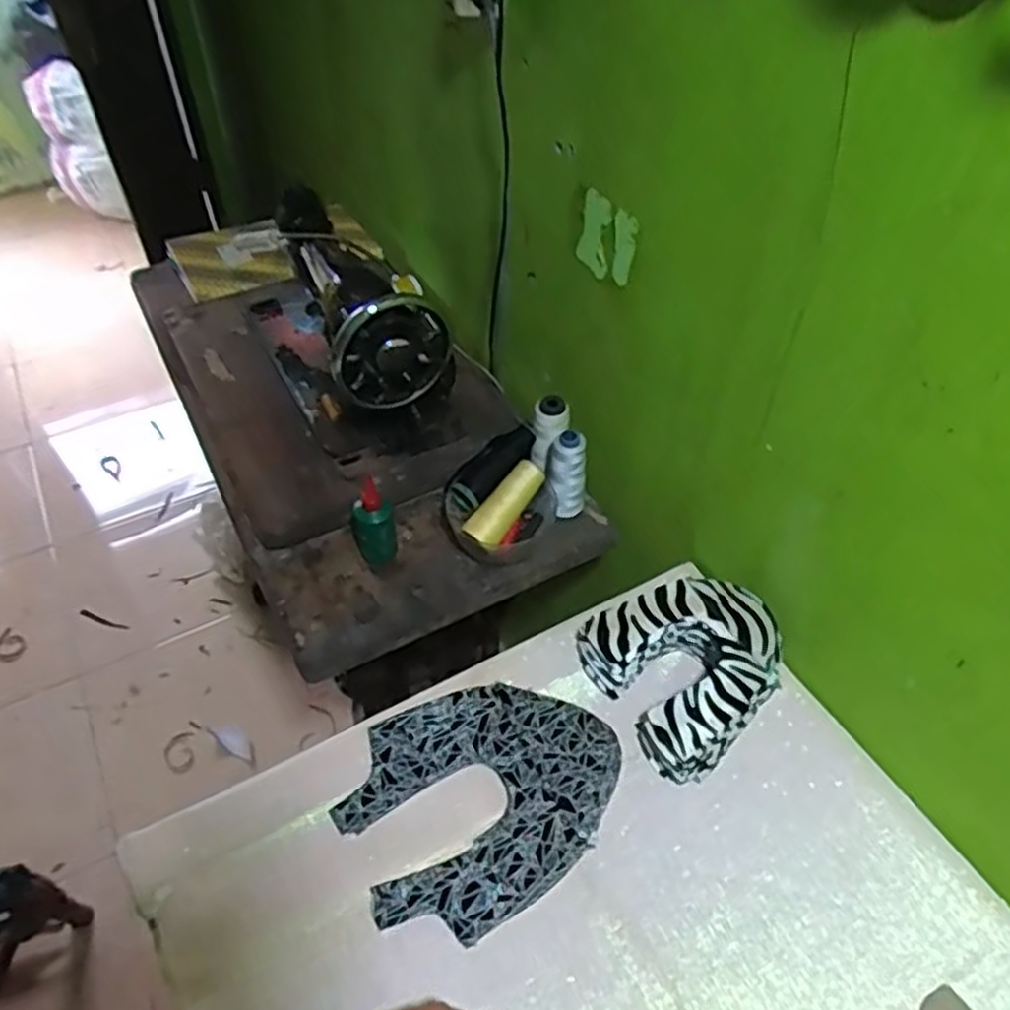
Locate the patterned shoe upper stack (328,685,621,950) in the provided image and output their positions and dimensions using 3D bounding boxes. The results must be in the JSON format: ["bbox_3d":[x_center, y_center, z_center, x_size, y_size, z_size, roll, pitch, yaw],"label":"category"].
[{"bbox_3d":[-0.017,0.252,0.682,0.247,0.041,0.191,-25,52,-21],"label":"patterned shoe upper stack"}]

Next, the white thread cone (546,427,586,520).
[{"bbox_3d":[0.071,-0.029,0.896,0.047,0.115,0.050,6,47,5],"label":"white thread cone"}]

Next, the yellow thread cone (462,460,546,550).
[{"bbox_3d":[0.003,0.001,0.866,0.038,0.038,0.115,31,68,26],"label":"yellow thread cone"}]

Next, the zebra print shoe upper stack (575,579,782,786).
[{"bbox_3d":[0.180,0.151,0.749,0.167,0.082,0.168,-26,52,-22],"label":"zebra print shoe upper stack"}]

